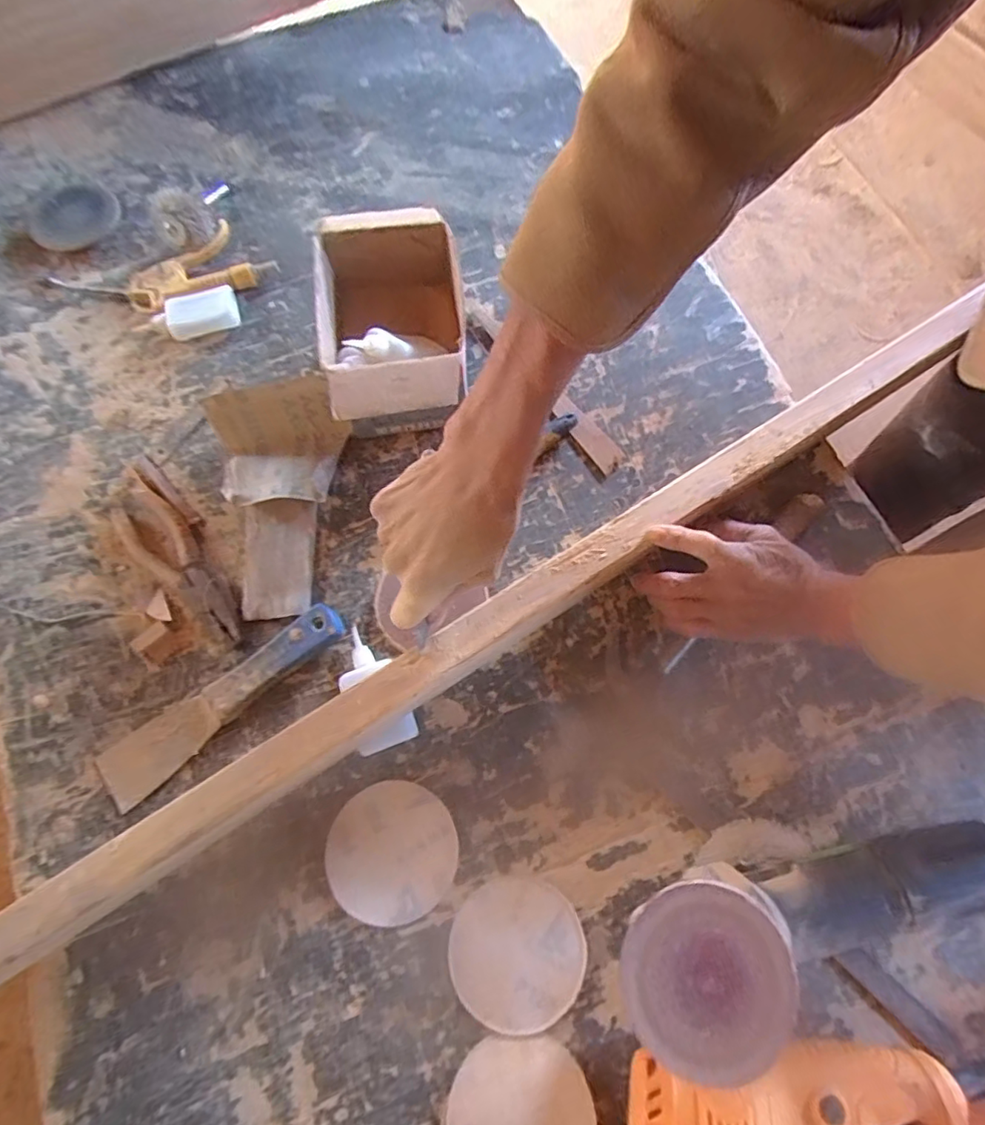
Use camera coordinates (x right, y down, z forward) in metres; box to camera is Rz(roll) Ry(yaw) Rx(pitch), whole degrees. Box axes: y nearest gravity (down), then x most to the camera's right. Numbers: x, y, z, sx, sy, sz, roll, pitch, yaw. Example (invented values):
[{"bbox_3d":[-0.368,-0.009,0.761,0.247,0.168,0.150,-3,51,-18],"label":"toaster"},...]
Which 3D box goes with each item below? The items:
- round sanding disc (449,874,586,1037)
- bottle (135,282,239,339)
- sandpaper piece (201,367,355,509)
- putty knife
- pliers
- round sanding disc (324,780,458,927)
[{"bbox_3d":[0.018,0.277,0.400,0.091,0.005,0.092,0,73,1],"label":"round sanding disc"},{"bbox_3d":[-0.298,-0.240,0.550,0.098,0.020,0.046,-24,74,-6],"label":"bottle"},{"bbox_3d":[-0.187,-0.104,0.484,0.107,0.060,0.101,-7,73,-1],"label":"sandpaper piece"},{"bbox_3d":[-0.213,0.104,0.440,0.213,0.023,0.046,-38,76,-10],"label":"putty knife"},{"bbox_3d":[-0.272,-0.014,0.482,0.059,0.012,0.187,-43,77,-11],"label":"pliers"},{"bbox_3d":[-0.075,0.215,0.417,0.093,0.004,0.093,0,73,1],"label":"round sanding disc"}]

